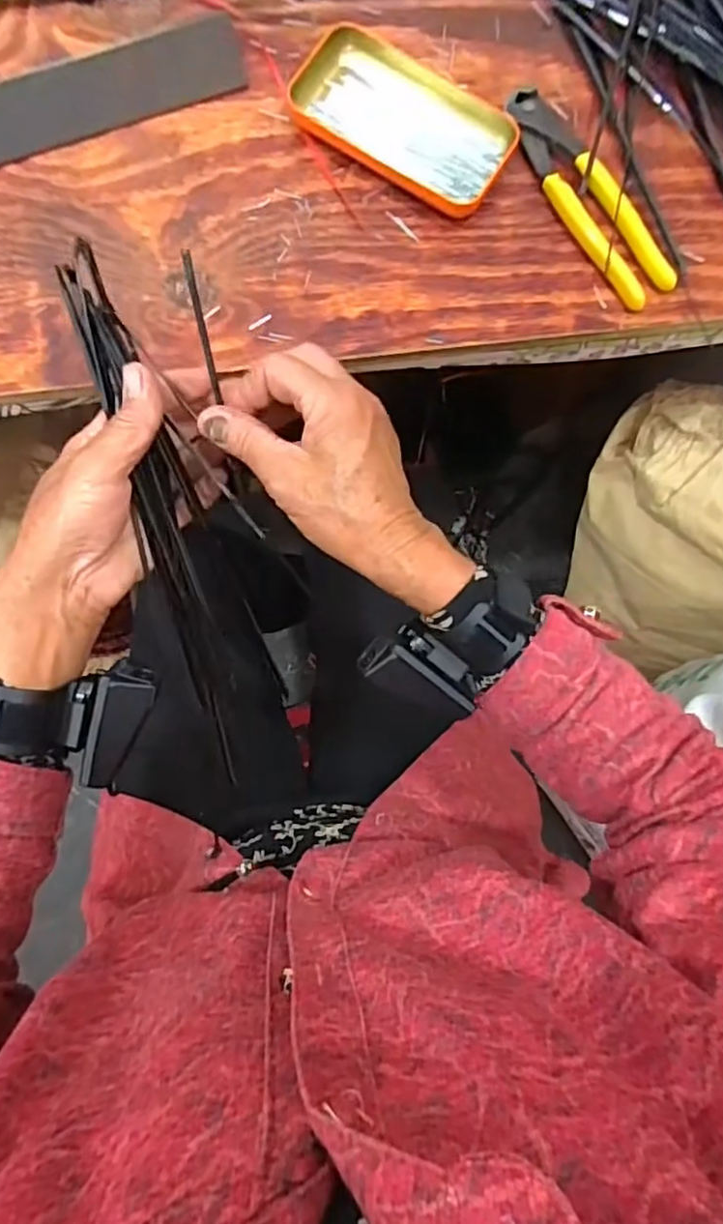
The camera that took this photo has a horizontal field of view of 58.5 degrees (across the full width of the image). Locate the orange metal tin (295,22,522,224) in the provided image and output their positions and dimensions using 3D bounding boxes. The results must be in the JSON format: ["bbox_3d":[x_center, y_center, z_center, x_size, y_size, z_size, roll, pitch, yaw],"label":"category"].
[{"bbox_3d":[0.032,-0.329,0.431,0.141,0.024,0.082,31,82,0],"label":"orange metal tin"}]

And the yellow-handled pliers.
[{"bbox_3d":[0.151,-0.281,0.434,0.041,0.016,0.166,-31,86,-7],"label":"yellow-handled pliers"}]

